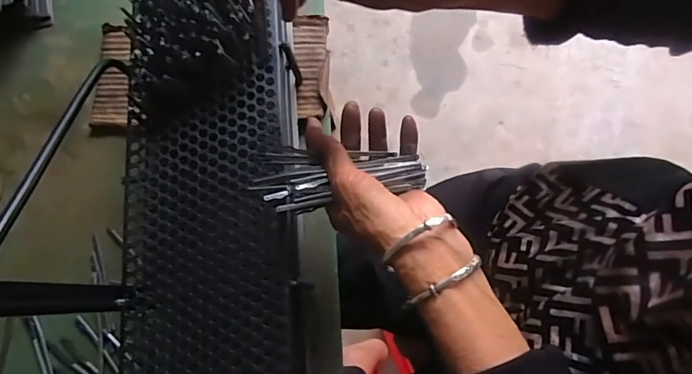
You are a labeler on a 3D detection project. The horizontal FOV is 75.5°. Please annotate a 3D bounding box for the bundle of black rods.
[{"bbox_3d":[-0.006,-0.007,0.358,0.137,0.032,0.057,0,76,6],"label":"bundle of black rods"}]

